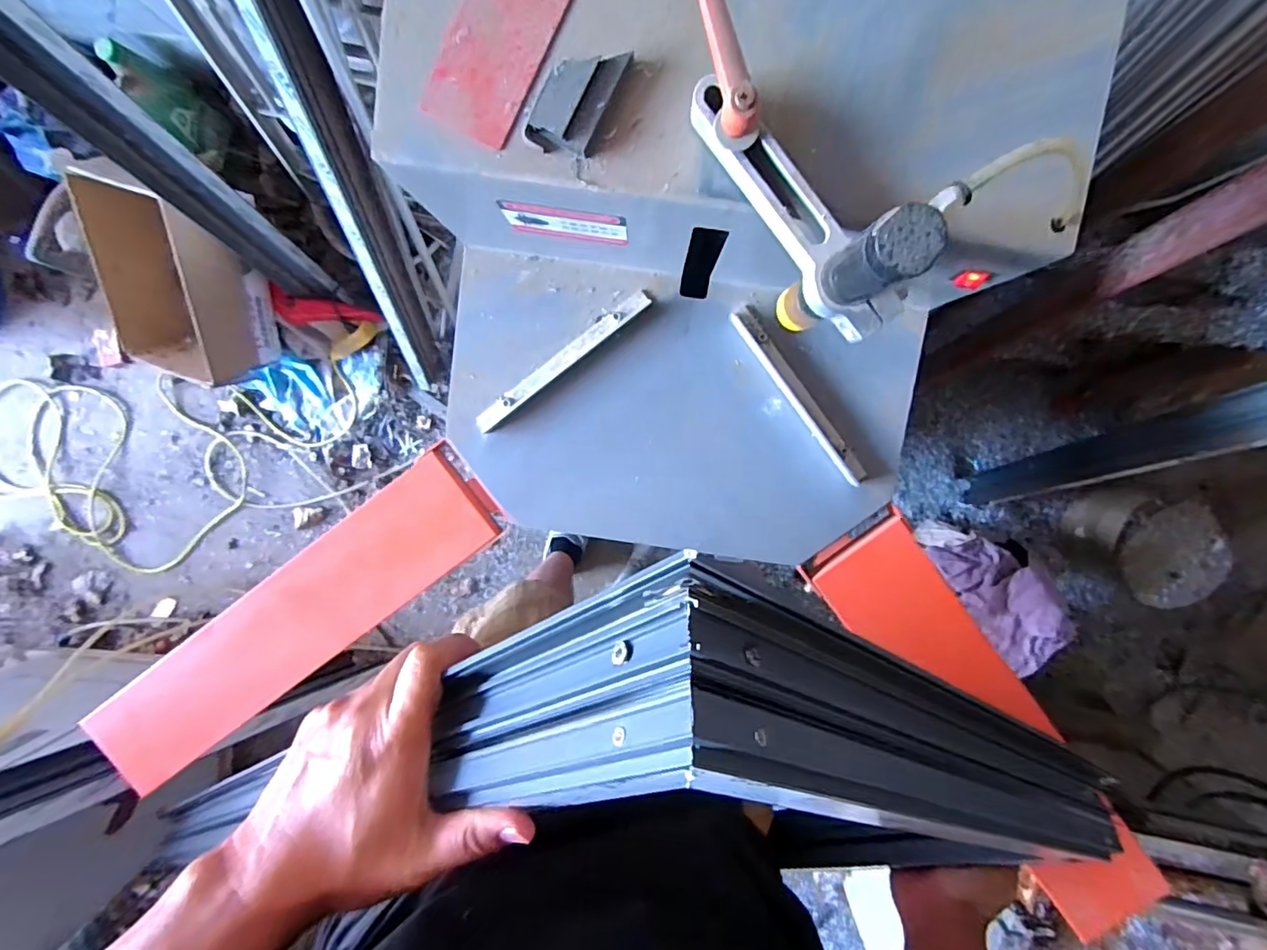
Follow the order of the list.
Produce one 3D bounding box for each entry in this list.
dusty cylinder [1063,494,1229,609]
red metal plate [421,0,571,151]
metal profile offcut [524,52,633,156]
[{"bbox_3d":[1.148,0.158,1.262,0.238,0.184,0.238,9,96,0],"label":"dusty cylinder"},{"bbox_3d":[-0.089,-0.307,0.383,0.066,0.004,0.145,27,95,-2],"label":"red metal plate"},{"bbox_3d":[-0.039,-0.256,0.378,0.046,0.017,0.074,28,95,-2],"label":"metal profile offcut"}]

